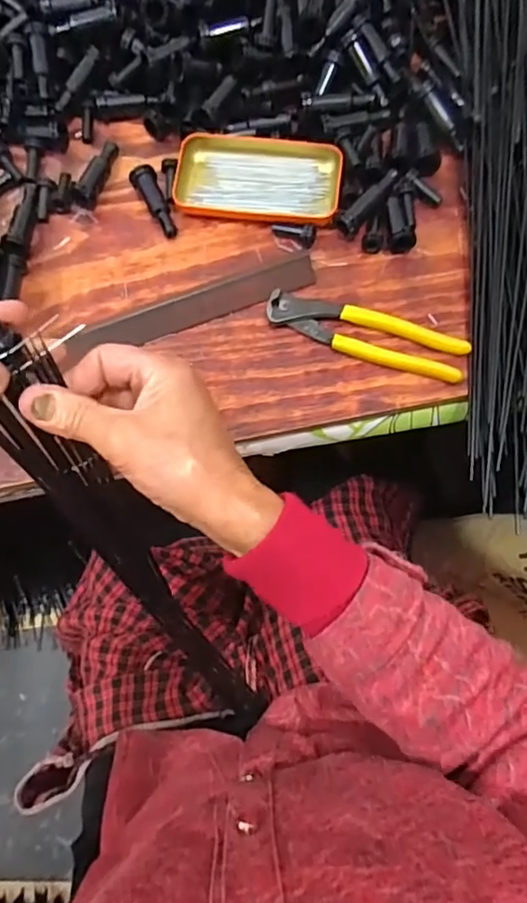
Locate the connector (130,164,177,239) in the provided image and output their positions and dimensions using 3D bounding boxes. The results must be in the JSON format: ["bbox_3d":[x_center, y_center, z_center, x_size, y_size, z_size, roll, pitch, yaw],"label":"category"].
[{"bbox_3d":[-0.096,-0.221,0.498,0.021,0.017,0.069,-24,75,-4],"label":"connector"}]

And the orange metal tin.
[{"bbox_3d":[-0.003,-0.244,0.500,0.142,0.020,0.077,9,75,4],"label":"orange metal tin"}]

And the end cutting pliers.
[{"bbox_3d":[0.083,-0.096,0.461,0.163,0.014,0.038,20,76,7],"label":"end cutting pliers"}]

